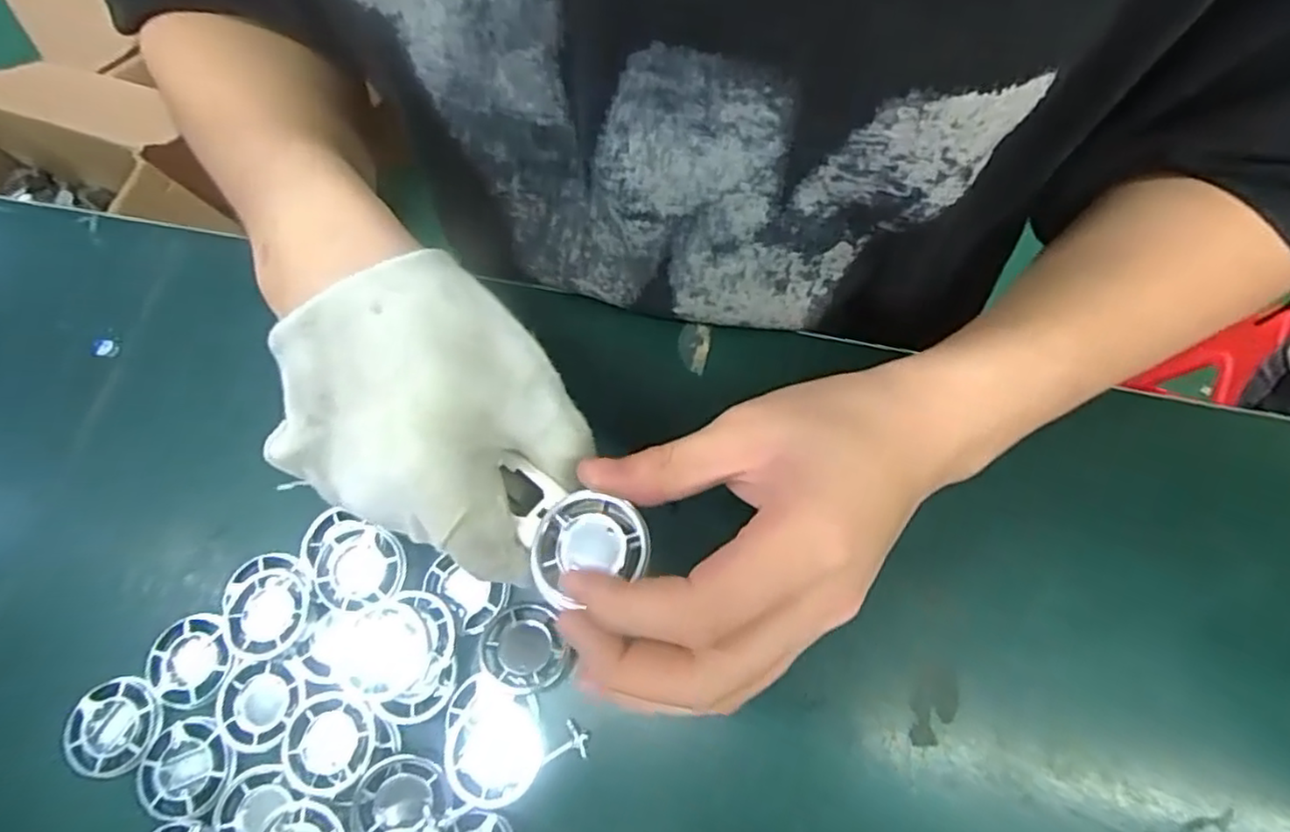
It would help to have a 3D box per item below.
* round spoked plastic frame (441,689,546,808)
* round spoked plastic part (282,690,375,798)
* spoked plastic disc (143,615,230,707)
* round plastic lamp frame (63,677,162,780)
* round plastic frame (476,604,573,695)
[{"bbox_3d":[-0.062,0.137,0.279,0.037,0.007,0.041,-4,72,2],"label":"round spoked plastic frame"},{"bbox_3d":[-0.132,0.136,0.283,0.038,0.010,0.039,-1,72,3],"label":"round spoked plastic part"},{"bbox_3d":[-0.203,0.109,0.302,0.039,0.006,0.037,-1,72,3],"label":"spoked plastic disc"},{"bbox_3d":[-0.233,0.136,0.297,0.040,0.008,0.039,-8,71,0],"label":"round plastic lamp frame"},{"bbox_3d":[-0.054,0.102,0.295,0.036,0.005,0.037,-16,72,-2],"label":"round plastic frame"}]

